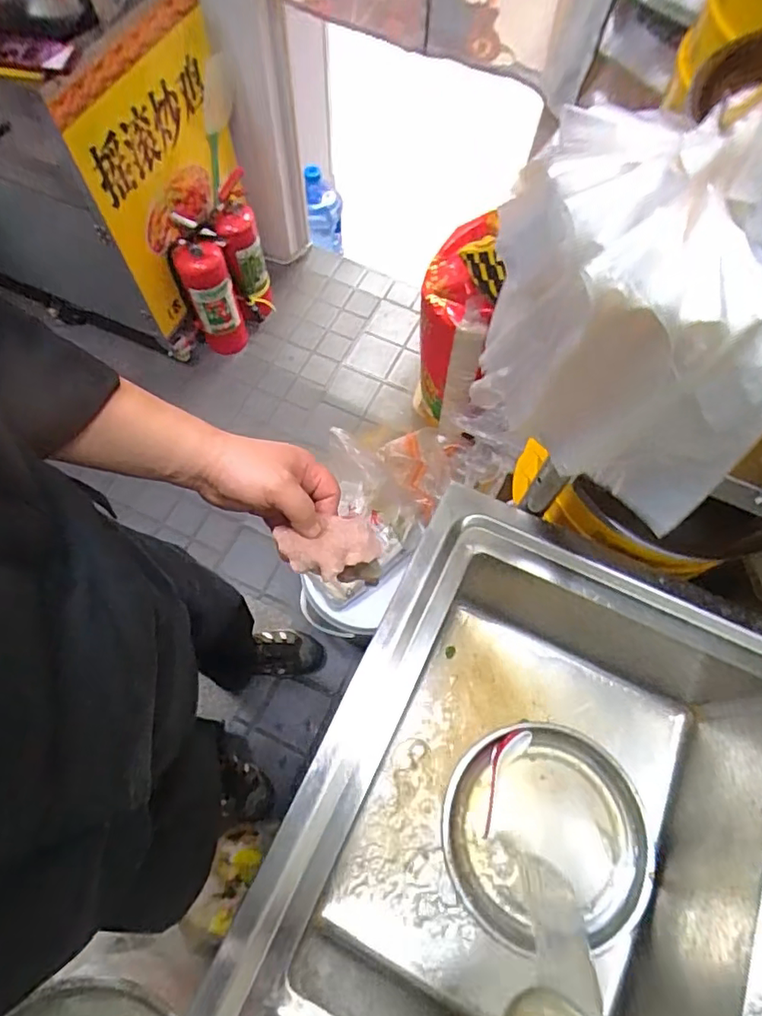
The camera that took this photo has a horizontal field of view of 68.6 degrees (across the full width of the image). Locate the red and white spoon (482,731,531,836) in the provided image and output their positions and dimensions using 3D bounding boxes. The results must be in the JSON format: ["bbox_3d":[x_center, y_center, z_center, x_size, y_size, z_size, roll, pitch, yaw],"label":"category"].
[{"bbox_3d":[0.171,0.395,0.819,0.041,0.020,0.151,28,69,10],"label":"red and white spoon"}]

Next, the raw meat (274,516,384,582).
[{"bbox_3d":[-0.046,0.037,0.515,0.091,0.023,0.052,-16,68,-9],"label":"raw meat"}]

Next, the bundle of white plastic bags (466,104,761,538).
[{"bbox_3d":[0.175,-0.112,0.389,0.199,0.263,0.108,19,67,6],"label":"bundle of white plastic bags"}]

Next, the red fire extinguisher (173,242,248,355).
[{"bbox_3d":[-0.482,-0.584,1.643,0.125,0.369,0.118,1,67,-1],"label":"red fire extinguisher"}]

